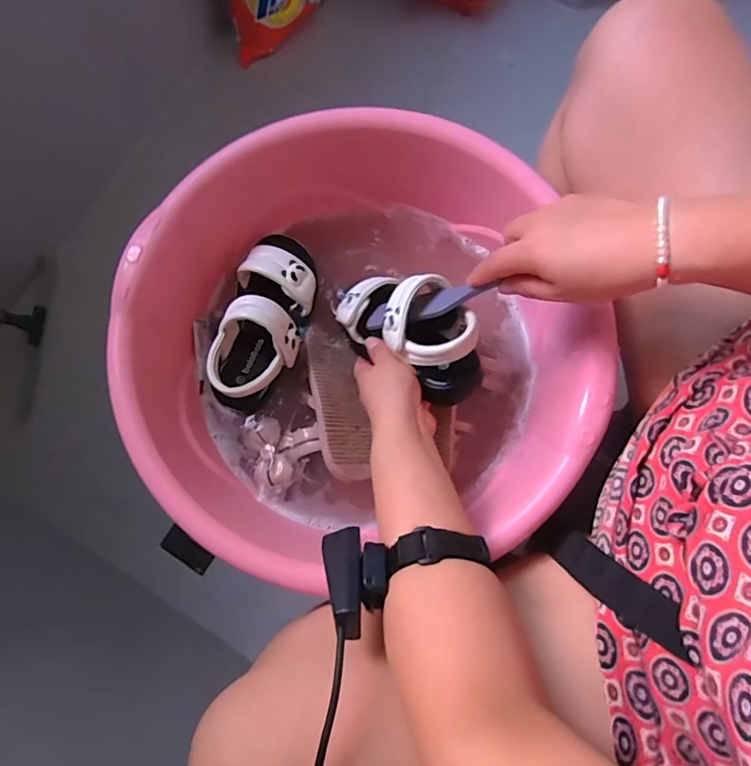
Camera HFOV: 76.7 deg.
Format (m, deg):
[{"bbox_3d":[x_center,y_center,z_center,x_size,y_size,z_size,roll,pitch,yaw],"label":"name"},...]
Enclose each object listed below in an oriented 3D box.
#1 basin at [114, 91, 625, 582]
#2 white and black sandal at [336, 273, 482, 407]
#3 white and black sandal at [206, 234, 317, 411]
[{"bbox_3d":[-0.031,-0.047,0.492,0.414,0.137,0.413,0,78,0],"label":"basin"},{"bbox_3d":[0.034,-0.064,0.489,0.091,0.070,0.178,-45,60,-8],"label":"white and black sandal"},{"bbox_3d":[-0.120,-0.076,0.517,0.085,0.078,0.202,10,79,2],"label":"white and black sandal"}]

